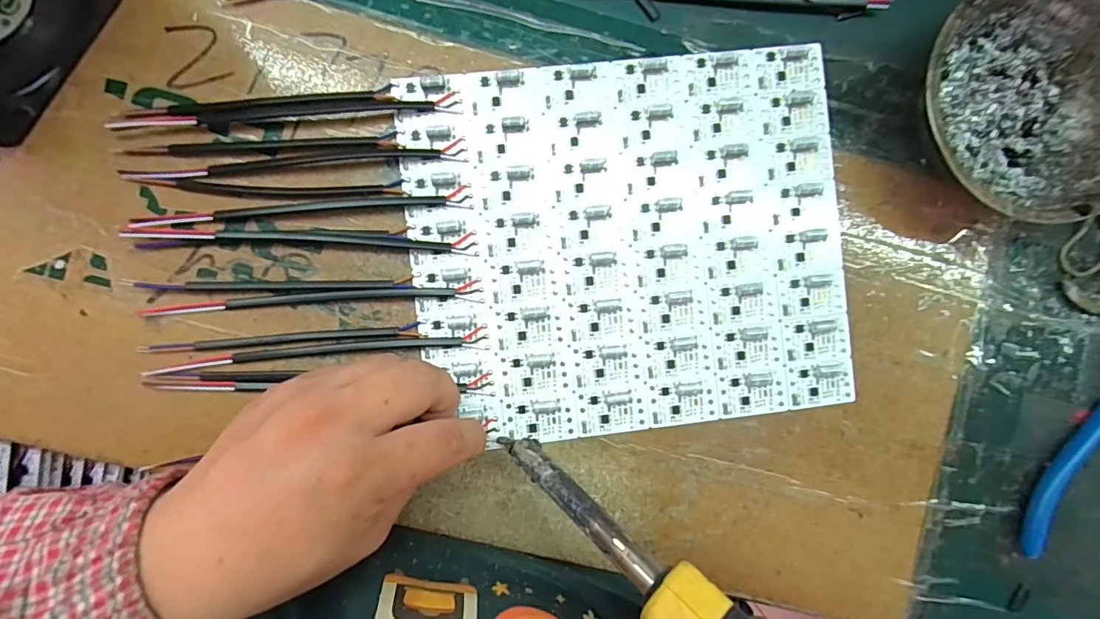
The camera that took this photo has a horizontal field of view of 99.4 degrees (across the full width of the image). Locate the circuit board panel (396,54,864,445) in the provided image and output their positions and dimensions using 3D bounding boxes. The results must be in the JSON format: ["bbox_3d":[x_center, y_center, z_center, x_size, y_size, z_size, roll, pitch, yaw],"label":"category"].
[{"bbox_3d":[0.045,-0.036,0.257,0.233,0.006,0.201,-7,91,-4],"label":"circuit board panel"}]

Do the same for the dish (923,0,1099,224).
[{"bbox_3d":[0.252,-0.113,0.253,0.125,0.039,0.130,0,91,-4],"label":"dish"}]

